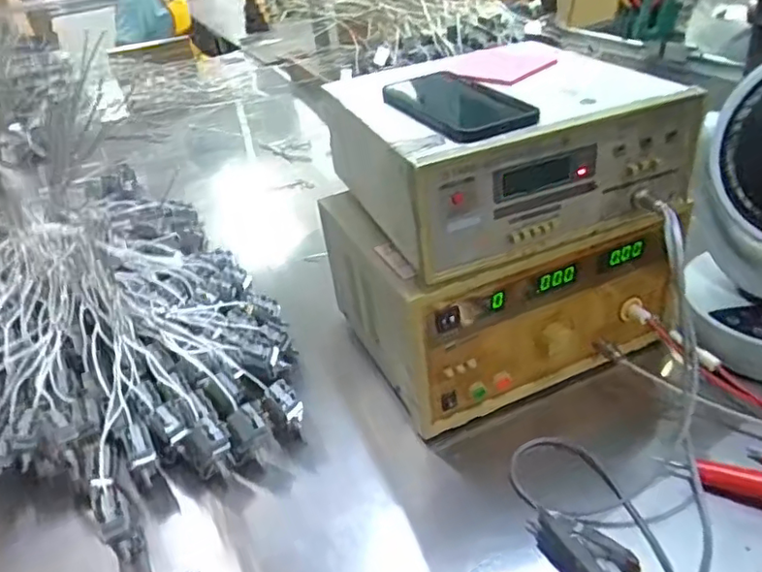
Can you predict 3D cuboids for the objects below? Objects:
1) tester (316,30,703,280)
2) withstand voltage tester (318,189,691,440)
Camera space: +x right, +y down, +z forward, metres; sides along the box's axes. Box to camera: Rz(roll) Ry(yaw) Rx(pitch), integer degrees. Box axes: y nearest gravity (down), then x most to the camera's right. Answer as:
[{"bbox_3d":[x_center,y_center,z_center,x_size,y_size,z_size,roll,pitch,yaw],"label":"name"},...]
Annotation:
[{"bbox_3d":[0.112,-0.139,0.593,0.262,0.111,0.243,-18,36,-16],"label":"tester"},{"bbox_3d":[0.121,-0.014,0.676,0.315,0.178,0.237,-15,36,-12],"label":"withstand voltage tester"}]

